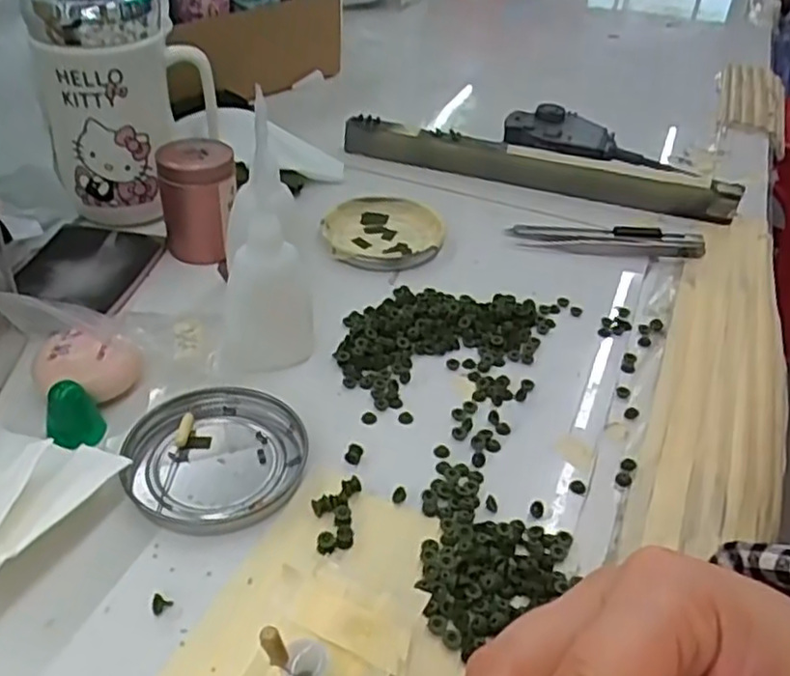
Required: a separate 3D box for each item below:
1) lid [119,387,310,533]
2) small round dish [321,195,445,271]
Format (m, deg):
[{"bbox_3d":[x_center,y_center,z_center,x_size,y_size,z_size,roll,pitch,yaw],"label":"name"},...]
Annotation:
[{"bbox_3d":[-0.079,0.052,0.328,0.077,0.011,0.071,3,39,-3],"label":"lid"},{"bbox_3d":[-0.007,-0.072,0.489,0.077,0.008,0.082,3,39,-3],"label":"small round dish"}]

